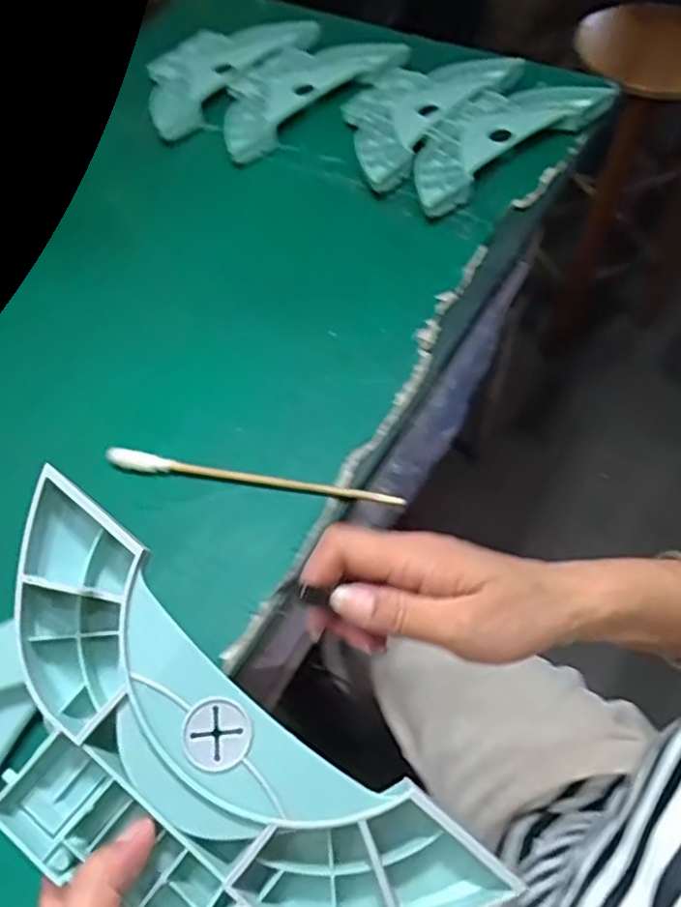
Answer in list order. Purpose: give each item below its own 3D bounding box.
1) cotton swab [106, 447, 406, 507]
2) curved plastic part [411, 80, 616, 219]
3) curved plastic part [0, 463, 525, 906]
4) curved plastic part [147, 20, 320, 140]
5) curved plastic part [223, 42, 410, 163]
[{"bbox_3d":[-0.064,0.018,0.492,0.218,0.013,0.012,8,58,7],"label":"cotton swab"},{"bbox_3d":[0.155,-0.321,0.680,0.249,0.022,0.099,-35,63,-17],"label":"curved plastic part"},{"bbox_3d":[-0.064,0.131,0.277,0.243,0.035,0.109,39,68,6],"label":"curved plastic part"},{"bbox_3d":[-0.138,-0.445,0.763,0.117,0.015,0.234,38,66,23],"label":"curved plastic part"},{"bbox_3d":[-0.045,-0.402,0.738,0.232,0.022,0.113,-35,63,-19],"label":"curved plastic part"}]

